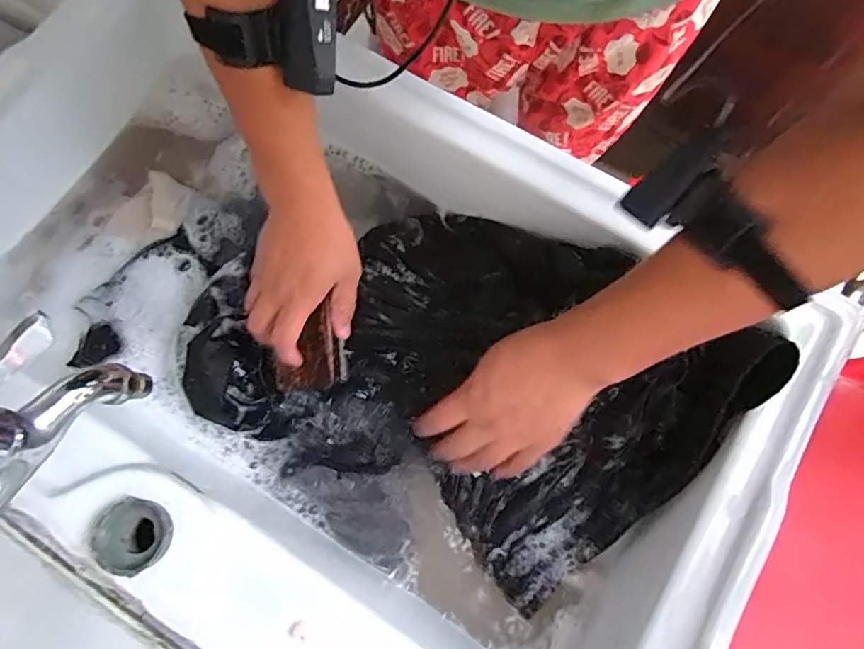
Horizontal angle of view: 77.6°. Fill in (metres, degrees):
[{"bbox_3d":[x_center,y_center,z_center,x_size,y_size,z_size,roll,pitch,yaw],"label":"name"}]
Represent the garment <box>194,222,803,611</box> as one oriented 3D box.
[{"bbox_3d":[0.018,0.032,0.494,0.454,0.114,0.305,30,78,8],"label":"garment"}]

